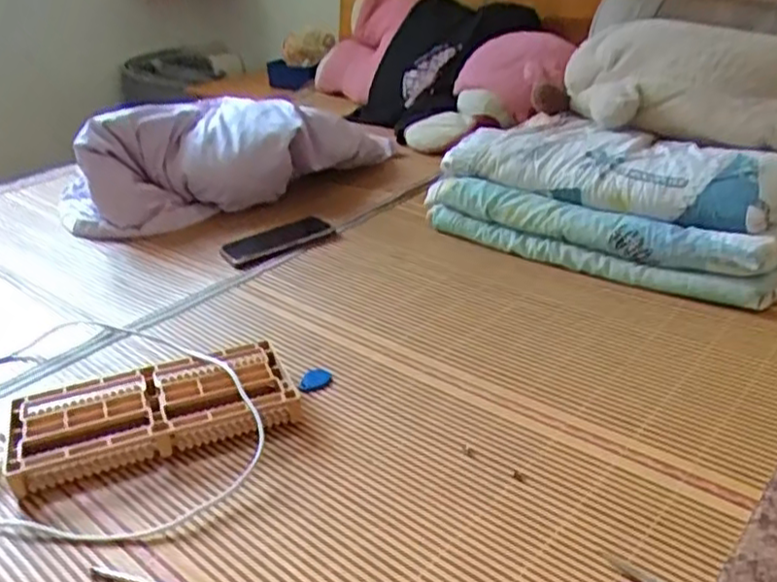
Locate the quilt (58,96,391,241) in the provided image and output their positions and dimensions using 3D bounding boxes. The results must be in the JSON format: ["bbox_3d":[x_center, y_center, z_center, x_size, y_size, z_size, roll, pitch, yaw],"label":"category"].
[{"bbox_3d":[-0.307,-0.278,1.356,0.599,0.172,0.328,-15,30,-19],"label":"quilt"}]

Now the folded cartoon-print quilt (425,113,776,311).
[{"bbox_3d":[0.335,-0.144,1.060,0.533,0.136,0.300,17,35,34],"label":"folded cartoon-print quilt"}]

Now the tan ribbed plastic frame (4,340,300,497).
[{"bbox_3d":[-0.232,0.120,0.723,0.267,0.036,0.135,-13,30,-17],"label":"tan ribbed plastic frame"}]

